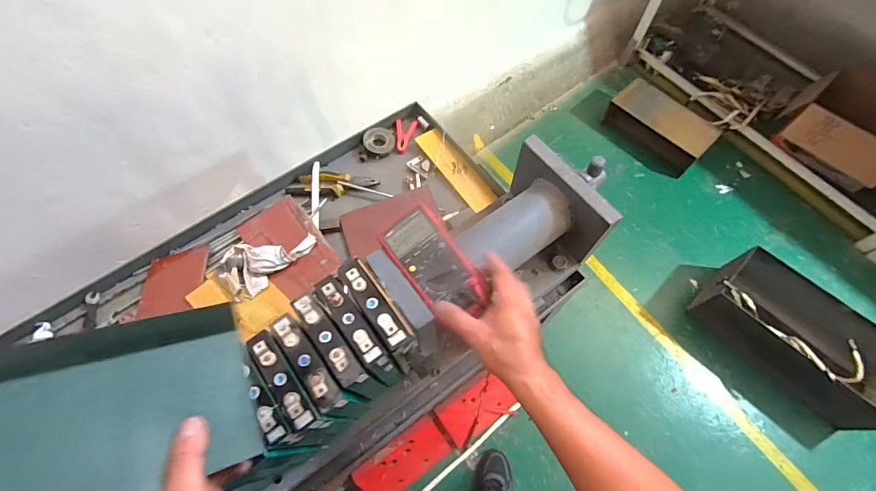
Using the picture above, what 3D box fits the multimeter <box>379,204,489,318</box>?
[{"bbox_3d":[-0.006,0.025,0.549,0.078,0.040,0.172,-39,70,3],"label":"multimeter"}]

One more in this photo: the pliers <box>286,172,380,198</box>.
[{"bbox_3d":[-0.244,-0.146,0.939,0.206,0.023,0.066,-4,65,-1],"label":"pliers"}]

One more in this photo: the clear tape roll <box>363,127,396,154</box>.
[{"bbox_3d":[-0.144,-0.265,0.998,0.073,0.024,0.080,0,65,1],"label":"clear tape roll"}]

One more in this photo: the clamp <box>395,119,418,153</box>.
[{"bbox_3d":[-0.078,-0.279,1.018,0.053,0.010,0.104,-4,65,-1],"label":"clamp"}]

